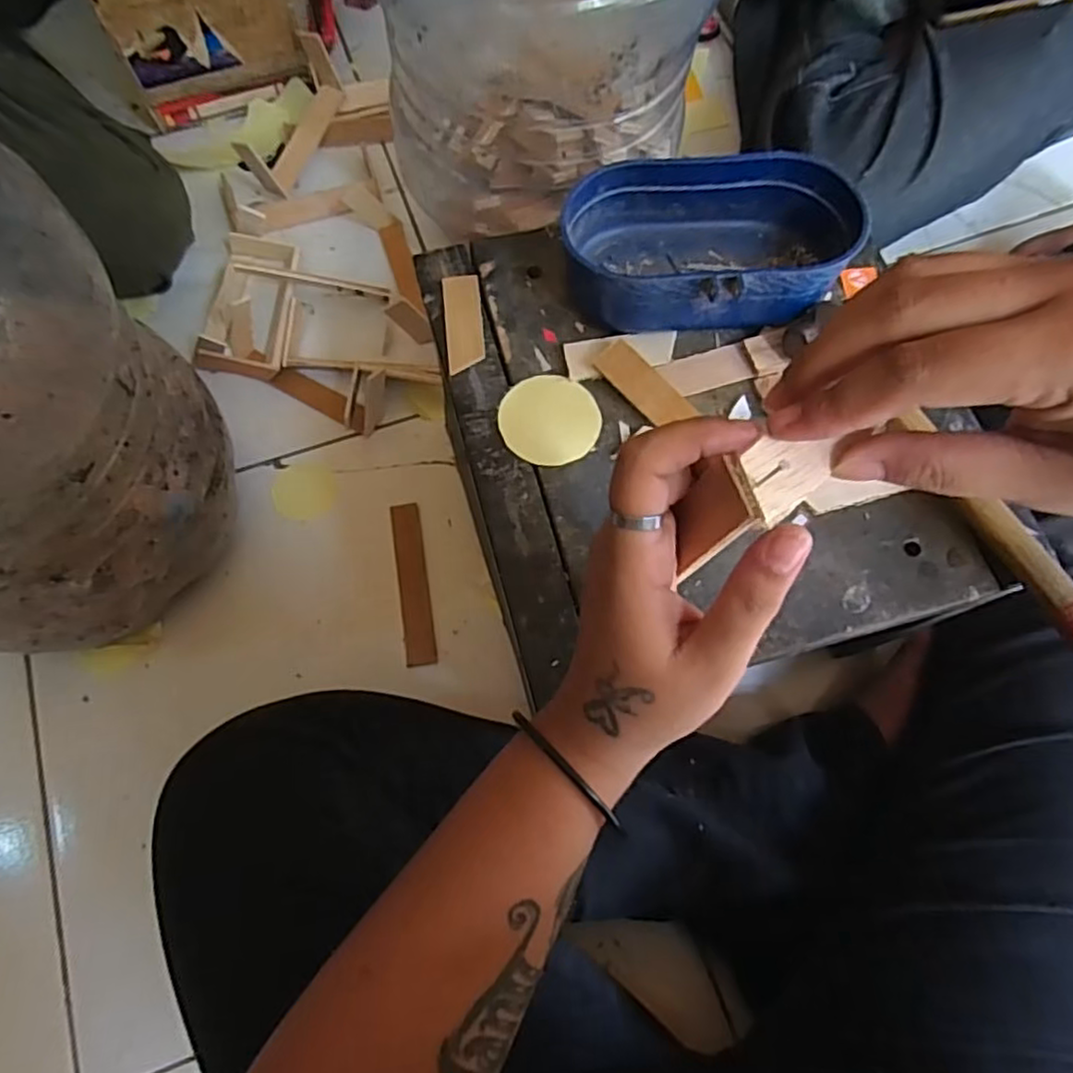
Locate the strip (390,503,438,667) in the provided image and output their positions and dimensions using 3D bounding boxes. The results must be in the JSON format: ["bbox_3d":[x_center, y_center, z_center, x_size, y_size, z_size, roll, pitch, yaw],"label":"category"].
[{"bbox_3d":[-0.099,0.036,0.544,0.023,0.004,0.134,-6,69,-12],"label":"strip"}]

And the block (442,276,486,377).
[{"bbox_3d":[-0.041,-0.122,0.387,0.021,0.004,0.062,-6,71,-3],"label":"block"}]

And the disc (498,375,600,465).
[{"bbox_3d":[0.007,-0.064,0.365,0.052,0.004,0.052,0,71,-1],"label":"disc"}]

